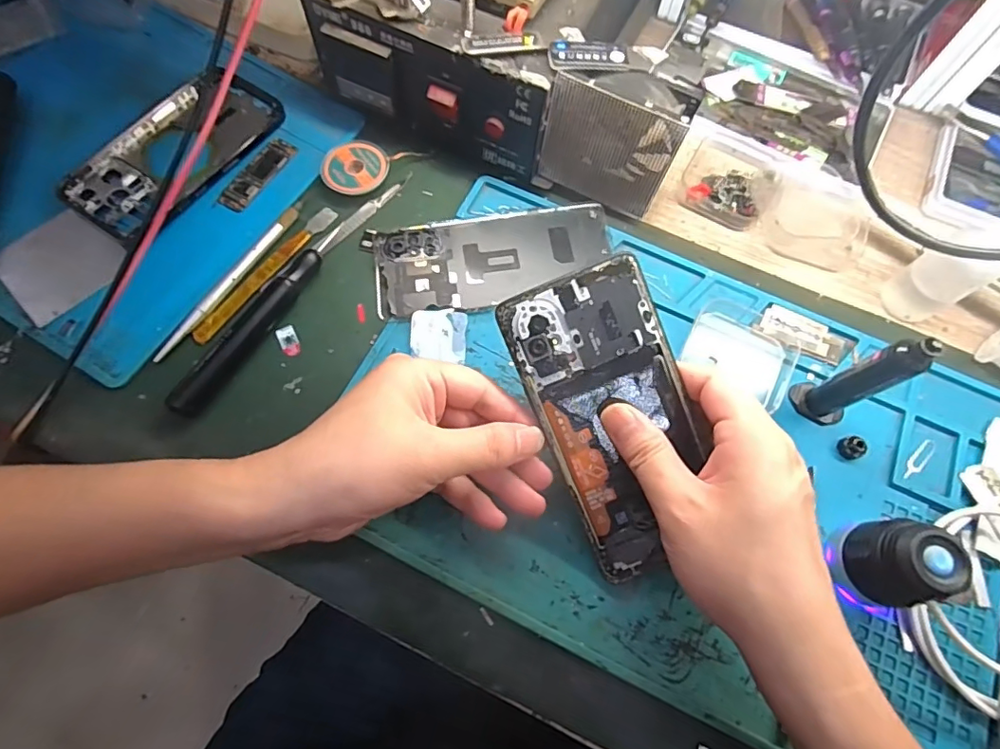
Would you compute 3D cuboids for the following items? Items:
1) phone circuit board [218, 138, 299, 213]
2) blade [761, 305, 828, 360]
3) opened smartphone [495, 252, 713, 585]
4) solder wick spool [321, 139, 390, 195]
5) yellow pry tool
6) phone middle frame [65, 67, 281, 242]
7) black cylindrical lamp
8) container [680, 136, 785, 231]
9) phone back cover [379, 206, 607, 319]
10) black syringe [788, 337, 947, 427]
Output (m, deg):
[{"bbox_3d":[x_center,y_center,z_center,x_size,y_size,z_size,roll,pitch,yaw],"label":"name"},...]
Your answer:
[{"bbox_3d":[-0.167,-0.139,0.362,0.019,0.004,0.063,31,72,9],"label":"phone circuit board"},{"bbox_3d":[0.189,-0.028,0.334,0.042,0.005,0.025,24,72,6],"label":"blade"},{"bbox_3d":[0.059,0.024,0.265,0.074,0.004,0.155,-21,98,4],"label":"opened smartphone"},{"bbox_3d":[-0.101,-0.143,0.366,0.043,0.010,0.044,1,70,-2],"label":"solder wick spool"},{"bbox_3d":[-0.149,-0.067,0.337,0.015,0.004,0.119,32,72,9],"label":"yellow pry tool"},{"bbox_3d":[-0.221,-0.156,0.362,0.075,0.012,0.144,34,72,10],"label":"phone middle frame"},{"bbox_3d":[0.194,0.095,0.261,0.034,0.055,0.036,1,70,-2],"label":"black cylindrical lamp"},{"bbox_3d":[0.165,-0.139,0.375,0.065,0.018,0.060,33,72,10],"label":"container"},{"bbox_3d":[-0.003,-0.078,0.345,0.153,0.005,0.067,-11,71,-6],"label":"phone back cover"},{"bbox_3d":[0.194,0.002,0.279,0.022,0.089,0.028,-20,72,-9],"label":"black syringe"}]

